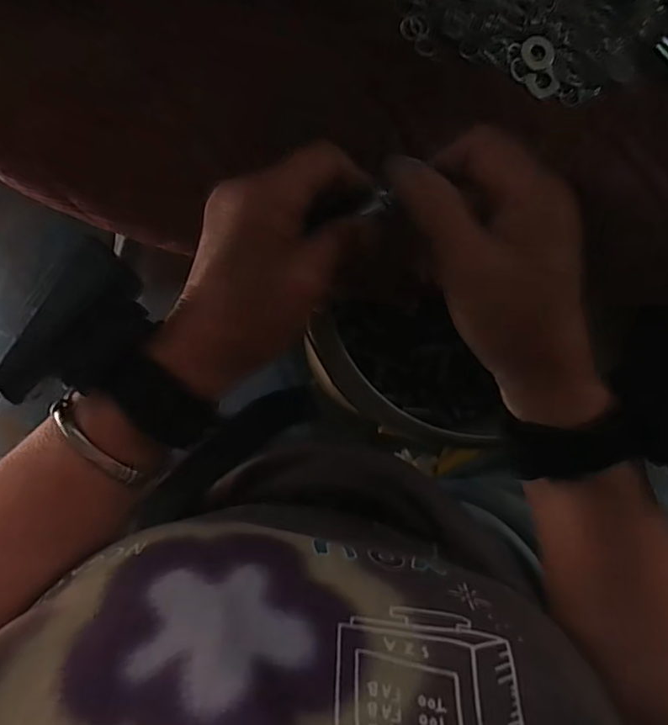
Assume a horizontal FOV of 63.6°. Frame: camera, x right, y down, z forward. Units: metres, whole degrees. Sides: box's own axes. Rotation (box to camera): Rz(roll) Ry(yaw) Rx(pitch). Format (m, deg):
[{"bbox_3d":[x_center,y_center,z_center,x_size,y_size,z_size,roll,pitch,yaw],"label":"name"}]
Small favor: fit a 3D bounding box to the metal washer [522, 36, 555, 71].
[{"bbox_3d":[0.131,-0.198,0.345,0.022,0.004,0.020,-1,98,-6],"label":"metal washer"}]

